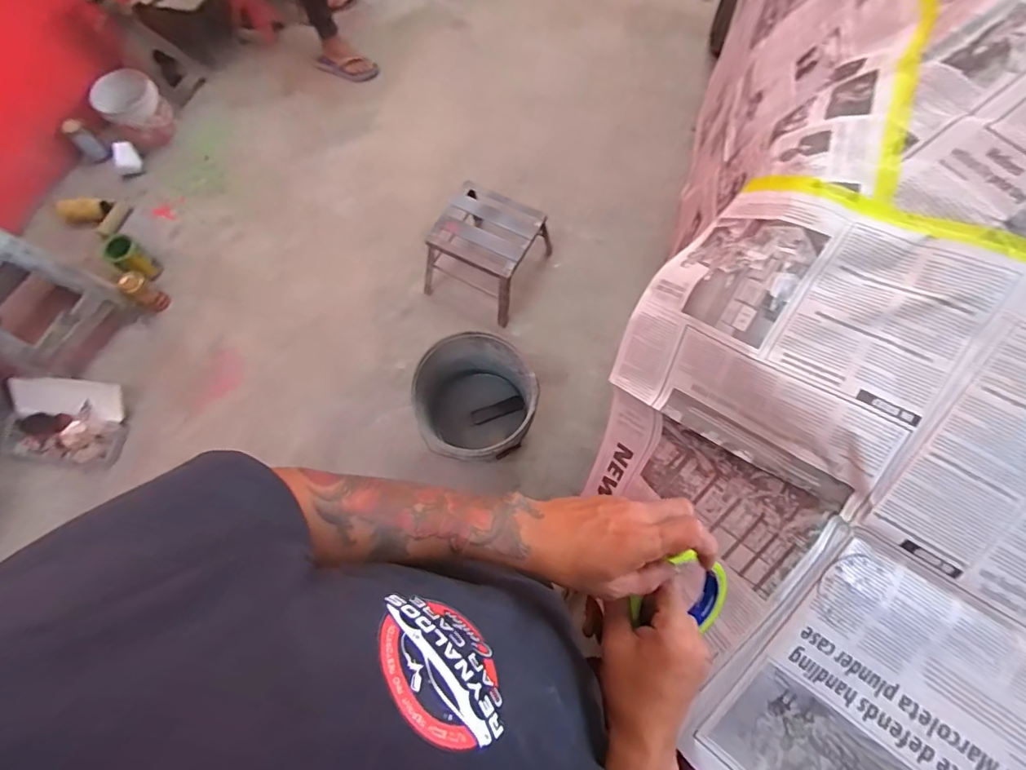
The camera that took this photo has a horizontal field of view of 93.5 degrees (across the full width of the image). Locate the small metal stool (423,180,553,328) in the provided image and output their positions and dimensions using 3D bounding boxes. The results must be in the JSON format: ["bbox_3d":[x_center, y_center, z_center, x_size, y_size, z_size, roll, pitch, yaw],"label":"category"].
[{"bbox_3d":[-0.085,-0.411,1.499,0.317,0.216,0.309,24,73,9],"label":"small metal stool"}]

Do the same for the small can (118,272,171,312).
[{"bbox_3d":[-1.113,-0.282,1.458,0.066,0.135,0.064,0,71,1],"label":"small can"}]

